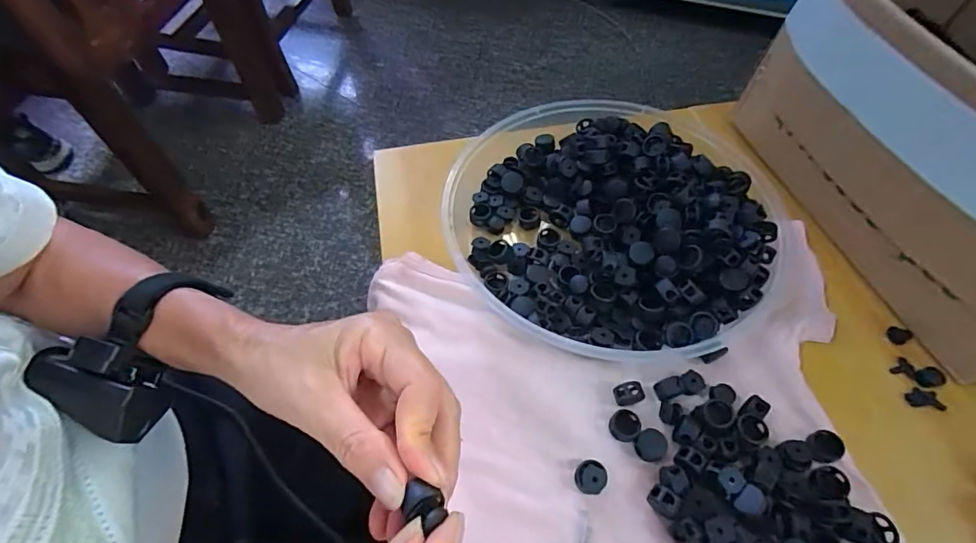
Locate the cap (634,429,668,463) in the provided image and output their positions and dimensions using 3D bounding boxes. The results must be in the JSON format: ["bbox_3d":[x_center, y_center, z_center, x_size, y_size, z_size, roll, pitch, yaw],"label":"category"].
[{"bbox_3d":[0.095,0.101,0.273,0.017,0.007,0.017,0,58,0],"label":"cap"}]

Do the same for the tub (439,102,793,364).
[{"bbox_3d":[0.085,-0.040,0.342,0.225,0.057,0.220,0,58,0],"label":"tub"}]

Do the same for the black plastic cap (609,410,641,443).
[{"bbox_3d":[0.081,0.091,0.280,0.017,0.007,0.017,0,58,0],"label":"black plastic cap"}]

